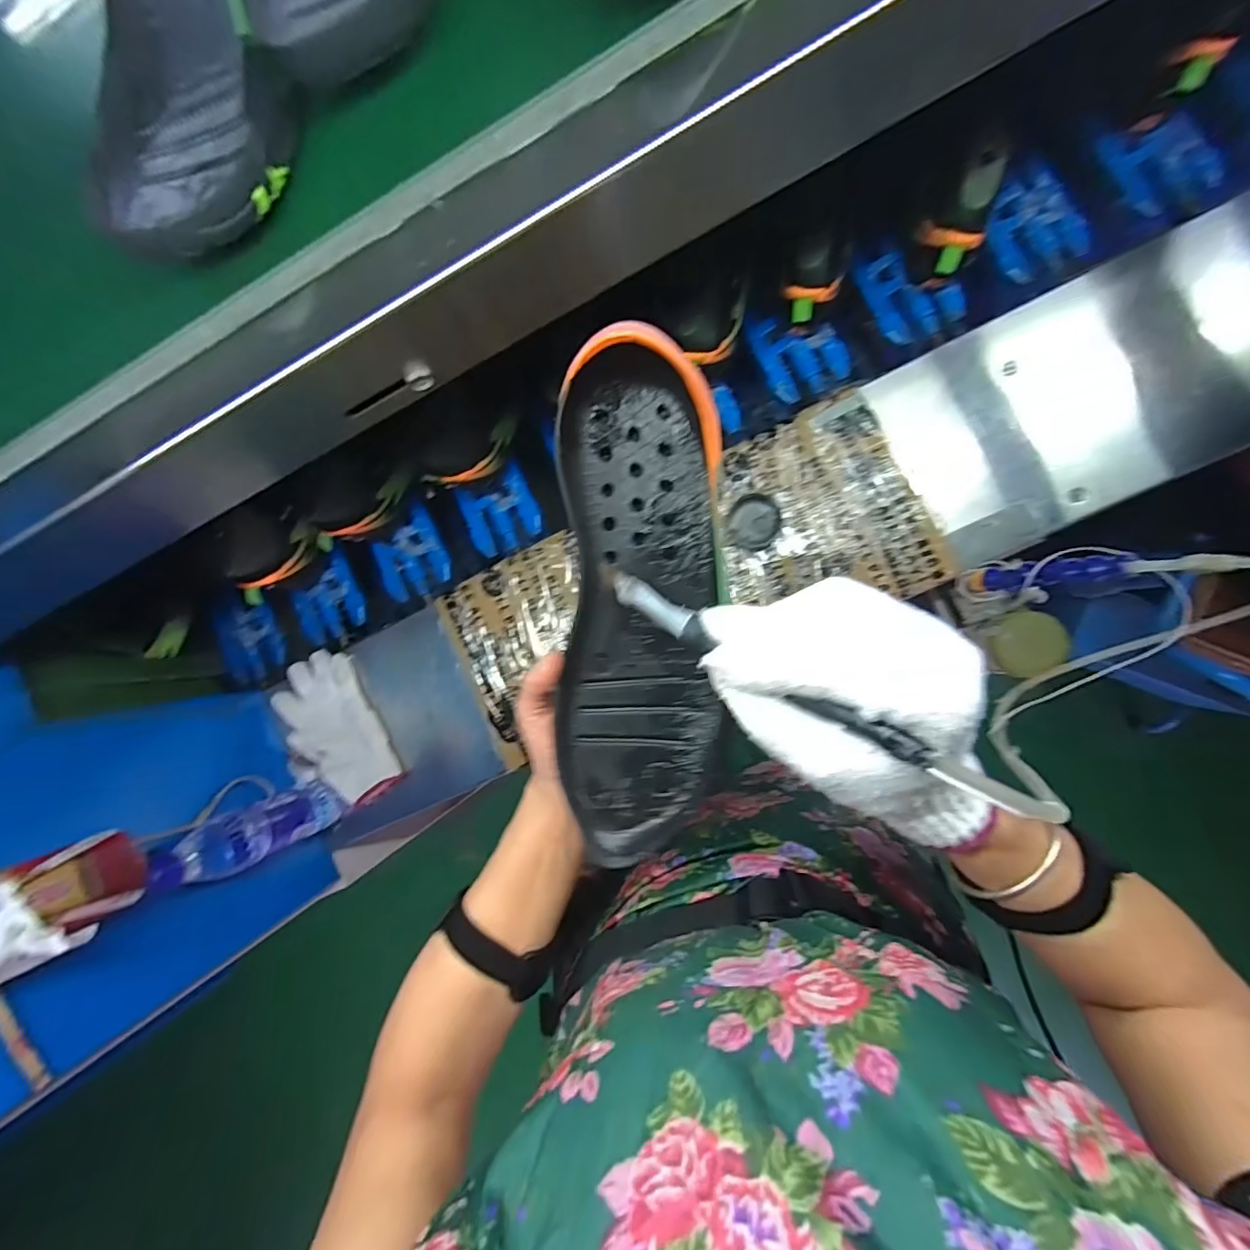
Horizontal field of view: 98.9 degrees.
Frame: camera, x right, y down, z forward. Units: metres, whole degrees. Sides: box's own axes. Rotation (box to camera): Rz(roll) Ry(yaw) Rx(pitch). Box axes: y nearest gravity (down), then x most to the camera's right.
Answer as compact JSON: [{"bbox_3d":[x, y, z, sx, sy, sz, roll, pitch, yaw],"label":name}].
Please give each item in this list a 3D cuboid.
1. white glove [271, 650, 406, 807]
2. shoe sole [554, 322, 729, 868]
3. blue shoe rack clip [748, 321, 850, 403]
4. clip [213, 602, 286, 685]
[{"bbox_3d":[-0.380,0.137,0.695,0.112,0.031,0.201,-30,85,7],"label":"white glove"},{"bbox_3d":[0.008,-0.004,0.282,0.082,0.039,0.258,2,102,9],"label":"shoe sole"},{"bbox_3d":[0.213,-0.329,0.646,0.099,0.020,0.104,-21,87,8],"label":"blue shoe rack clip"},{"bbox_3d":[-0.536,0.026,0.767,0.094,0.031,0.114,-5,89,9],"label":"clip"}]

